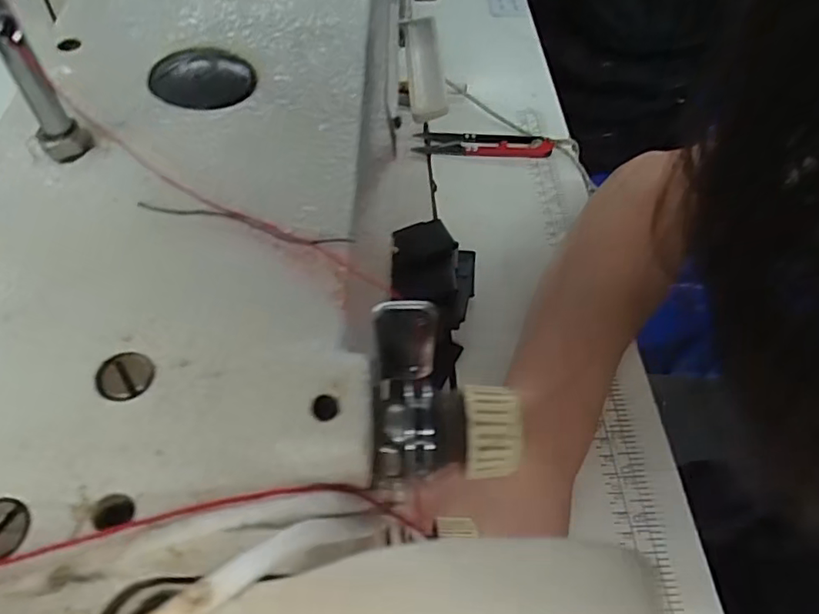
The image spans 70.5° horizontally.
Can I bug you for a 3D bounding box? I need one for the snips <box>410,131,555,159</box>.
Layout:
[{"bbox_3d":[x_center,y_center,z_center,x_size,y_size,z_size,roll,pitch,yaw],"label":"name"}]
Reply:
[{"bbox_3d":[0.055,-0.122,0.428,0.100,0.010,0.023,2,55,-3],"label":"snips"}]

